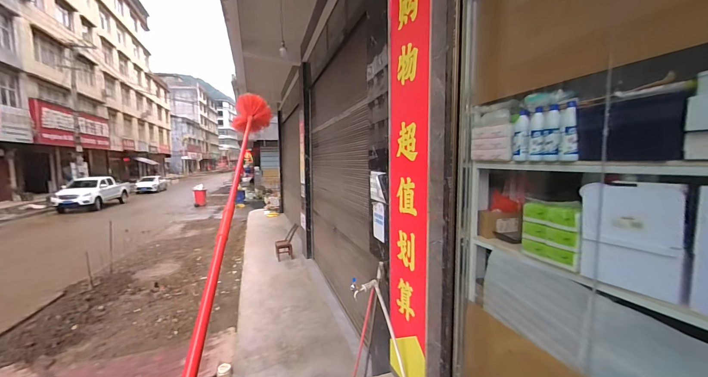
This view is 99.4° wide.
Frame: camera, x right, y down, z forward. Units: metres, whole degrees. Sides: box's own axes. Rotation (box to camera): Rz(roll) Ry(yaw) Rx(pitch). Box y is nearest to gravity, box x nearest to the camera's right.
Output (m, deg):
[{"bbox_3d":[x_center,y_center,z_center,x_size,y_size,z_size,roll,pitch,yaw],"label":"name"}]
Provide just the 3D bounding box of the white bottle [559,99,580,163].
[{"bbox_3d":[0.838,-0.219,1.172,0.071,0.217,0.055,4,6,36],"label":"white bottle"}]

